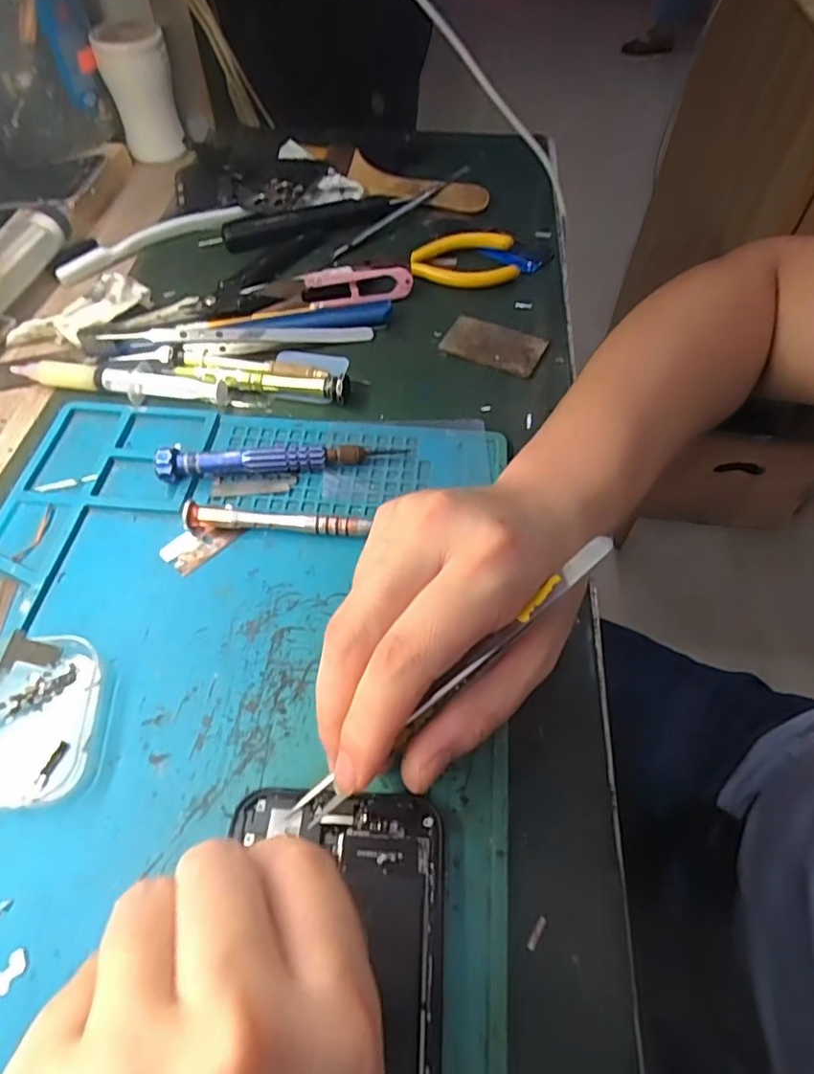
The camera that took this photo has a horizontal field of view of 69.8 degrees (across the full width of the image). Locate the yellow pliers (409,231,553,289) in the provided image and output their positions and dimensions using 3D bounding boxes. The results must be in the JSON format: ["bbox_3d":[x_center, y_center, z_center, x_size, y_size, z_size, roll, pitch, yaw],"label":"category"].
[{"bbox_3d":[0.053,-0.193,0.405,0.098,0.014,0.048,-6,56,-4],"label":"yellow pliers"}]

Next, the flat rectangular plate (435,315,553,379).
[{"bbox_3d":[0.053,-0.118,0.356,0.059,0.004,0.036,25,59,16],"label":"flat rectangular plate"}]

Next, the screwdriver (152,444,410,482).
[{"bbox_3d":[-0.064,-0.041,0.296,0.120,0.018,0.012,-7,56,-5],"label":"screwdriver"}]

